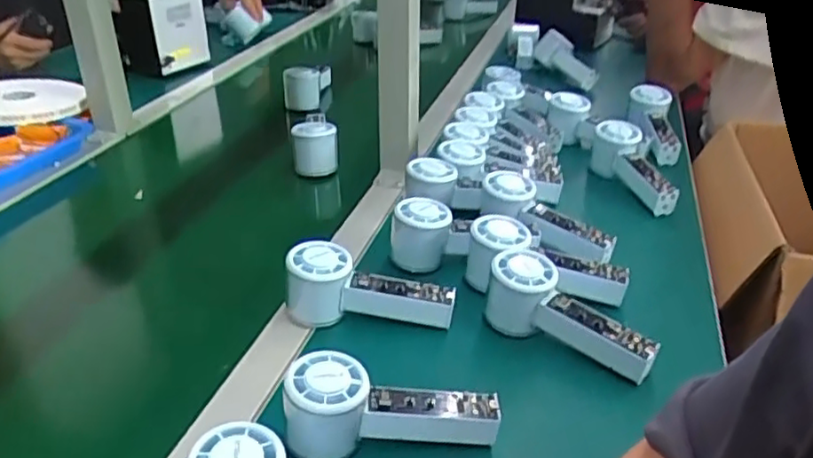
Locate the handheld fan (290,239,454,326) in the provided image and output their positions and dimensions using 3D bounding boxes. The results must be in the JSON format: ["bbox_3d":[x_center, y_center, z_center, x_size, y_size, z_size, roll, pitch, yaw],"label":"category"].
[{"bbox_3d":[-0.033,0.052,0.612,0.152,0.060,0.055,1,32,-3],"label":"handheld fan"}]

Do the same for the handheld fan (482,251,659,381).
[{"bbox_3d":[0.144,0.076,0.586,0.155,0.062,0.055,23,37,29],"label":"handheld fan"}]

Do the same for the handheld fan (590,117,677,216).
[{"bbox_3d":[0.285,-0.077,0.837,0.061,0.068,0.147,0,32,-5],"label":"handheld fan"}]

